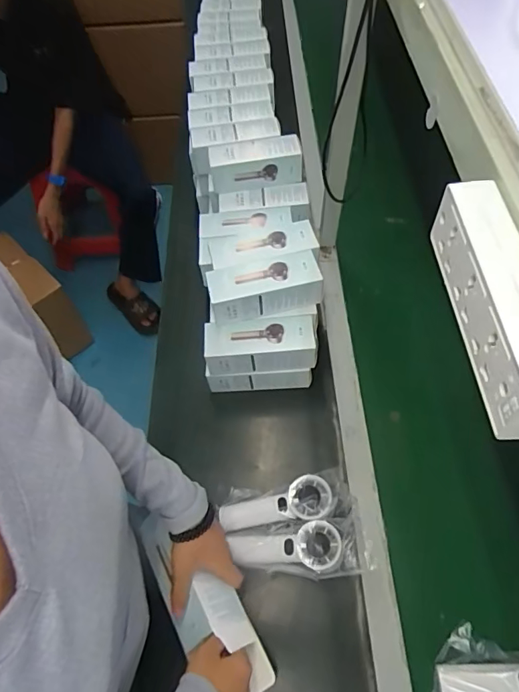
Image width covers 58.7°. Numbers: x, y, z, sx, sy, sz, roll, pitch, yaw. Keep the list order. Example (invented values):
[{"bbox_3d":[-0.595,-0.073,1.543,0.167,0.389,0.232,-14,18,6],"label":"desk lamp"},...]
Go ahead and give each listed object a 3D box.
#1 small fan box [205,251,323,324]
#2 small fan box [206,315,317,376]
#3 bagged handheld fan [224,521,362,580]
[{"bbox_3d":[0.007,-0.084,0.682,0.161,0.061,0.068,-10,59,-6],"label":"small fan box"},{"bbox_3d":[0.000,0.001,0.699,0.161,0.061,0.058,-3,58,-1],"label":"small fan box"},{"bbox_3d":[0.050,0.266,0.604,0.172,0.052,0.070,-7,57,17],"label":"bagged handheld fan"}]

